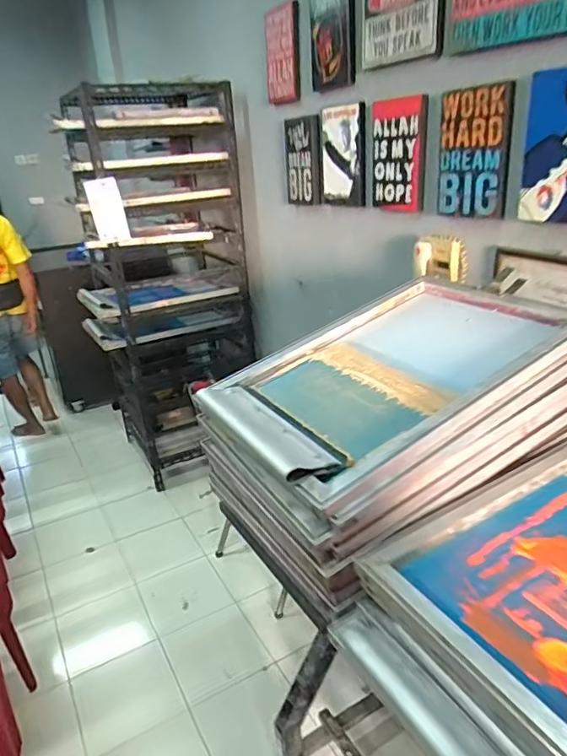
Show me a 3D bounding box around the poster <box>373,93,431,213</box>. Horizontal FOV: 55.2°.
[{"bbox_3d":[0.340,-0.645,1.580,0.023,0.301,0.250,-12,25,-20],"label":"poster"}]

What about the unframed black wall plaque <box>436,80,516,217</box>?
[{"bbox_3d":[0.465,-0.555,1.346,0.011,0.286,0.231,-14,26,-23],"label":"unframed black wall plaque"}]

